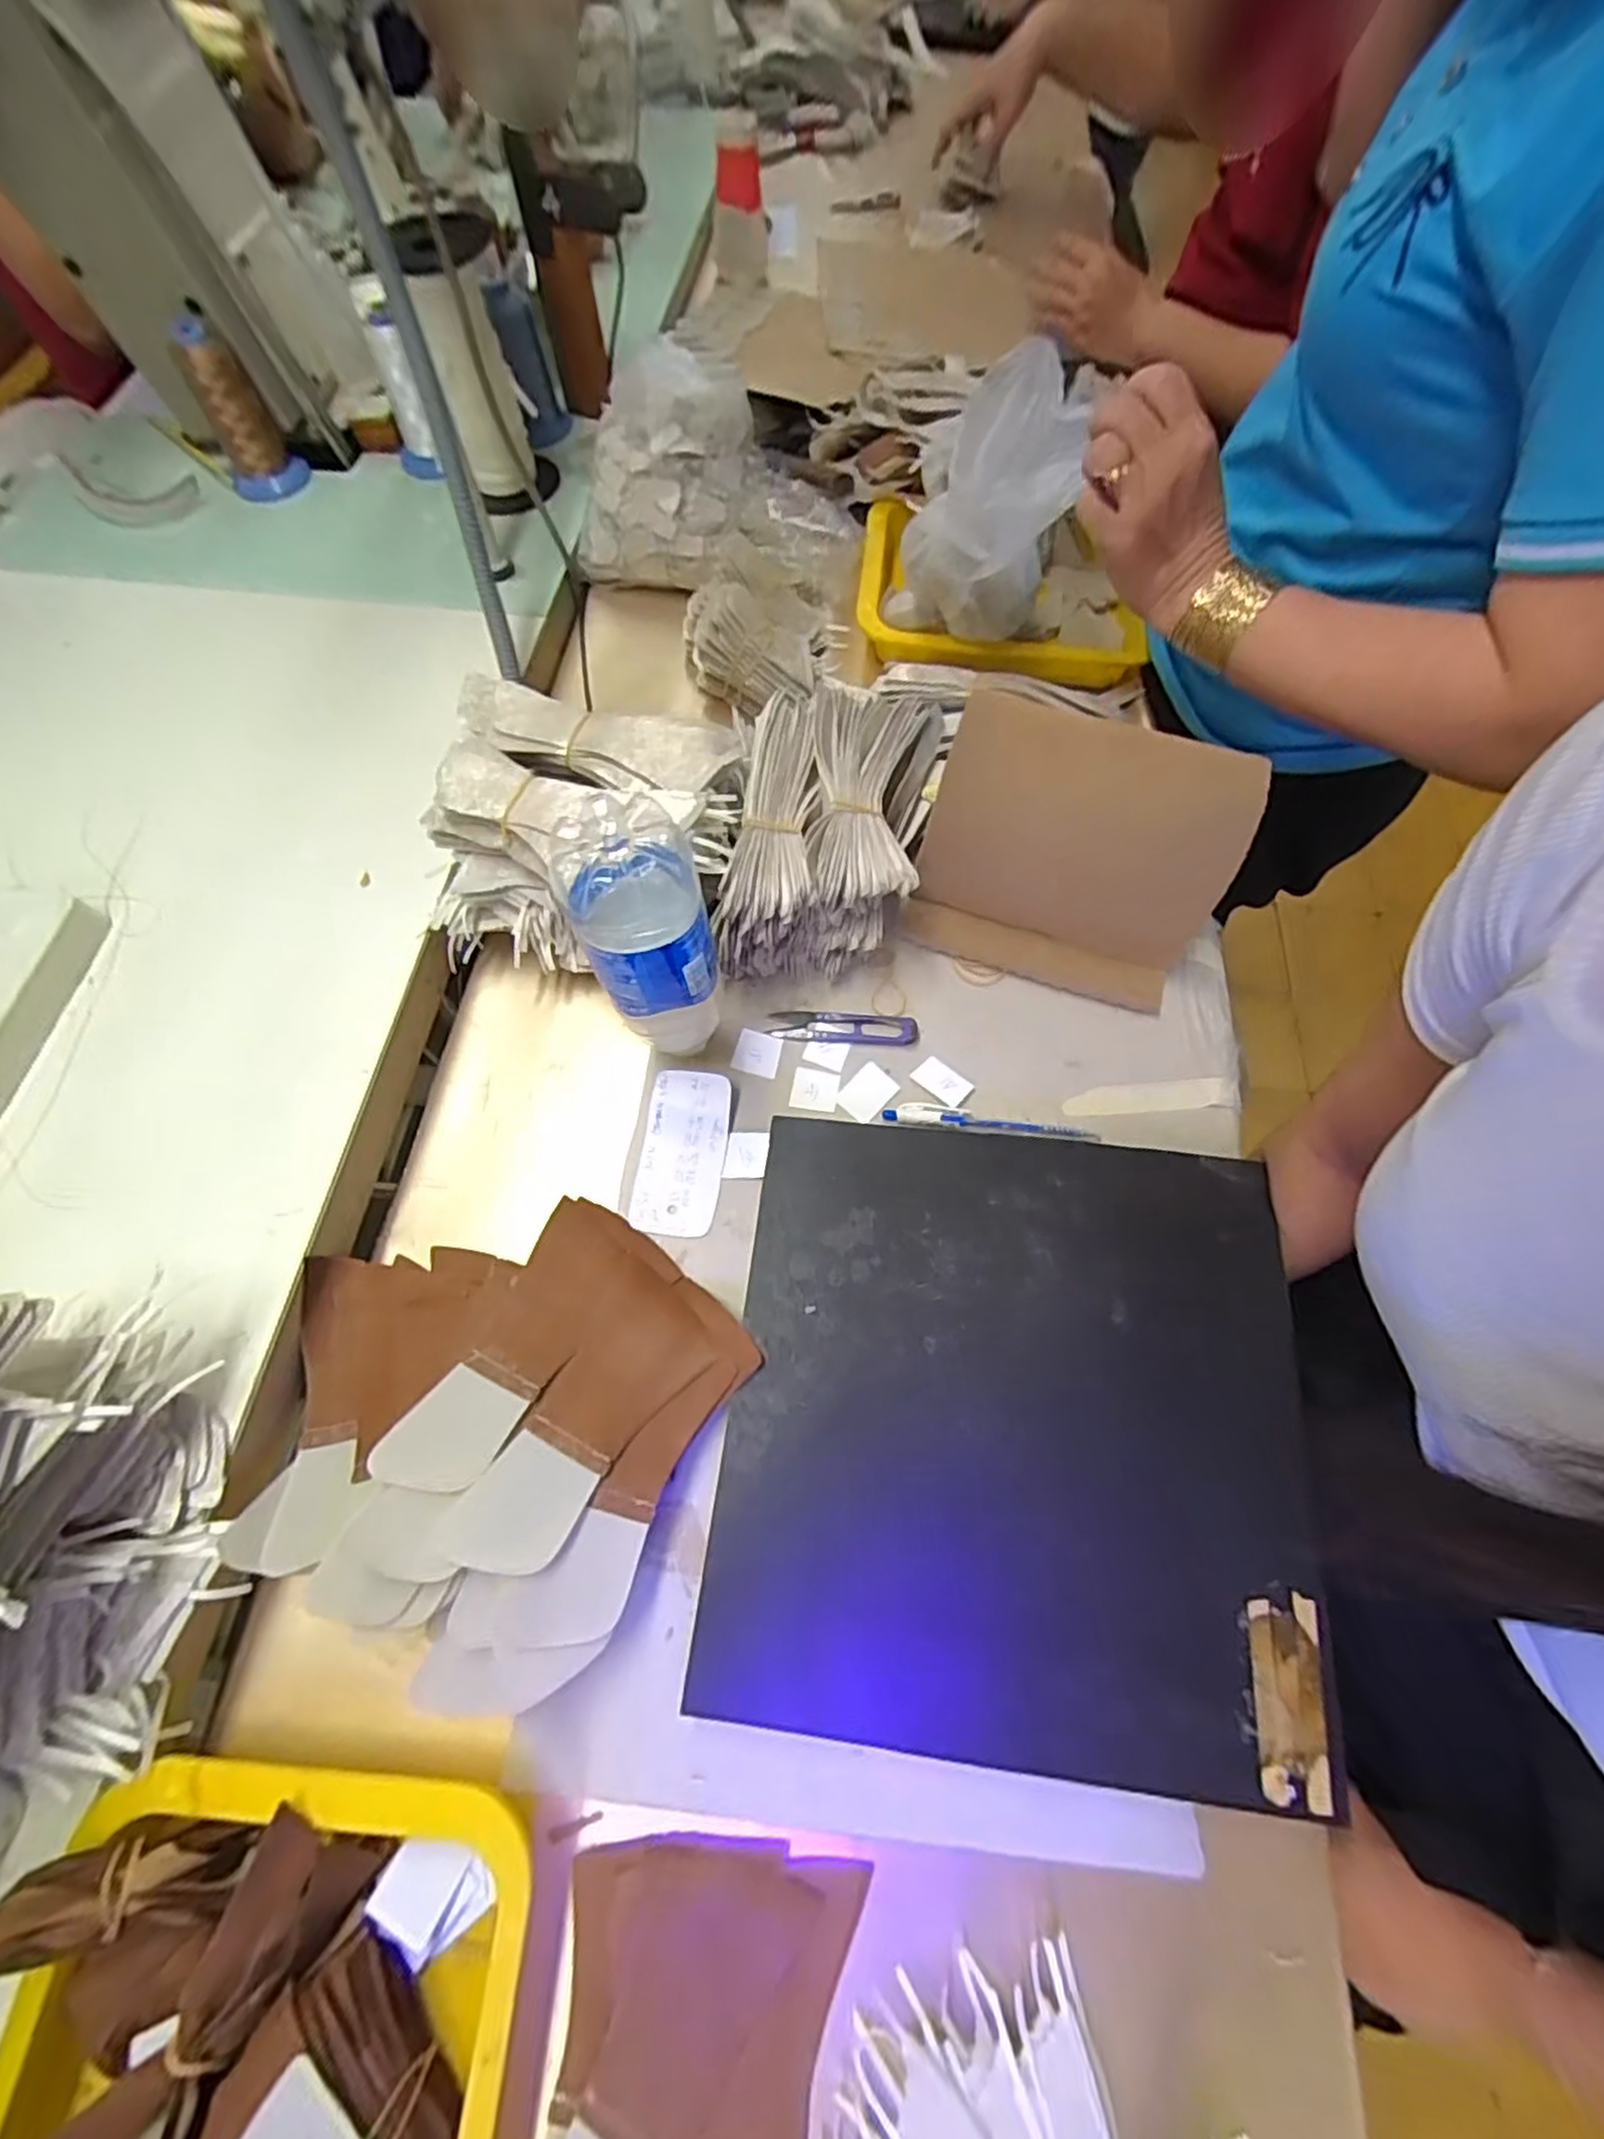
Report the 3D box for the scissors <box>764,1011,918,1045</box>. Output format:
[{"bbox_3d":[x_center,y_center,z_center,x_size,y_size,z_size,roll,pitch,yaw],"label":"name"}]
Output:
[{"bbox_3d":[0.027,-0.030,0.505,0.100,0.013,0.023,4,68,0],"label":"scissors"}]

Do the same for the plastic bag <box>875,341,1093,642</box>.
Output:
[{"bbox_3d":[0.125,-0.382,0.535,0.105,0.187,0.087,11,68,3],"label":"plastic bag"}]

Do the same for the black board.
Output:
[{"bbox_3d":[0.111,0.180,0.397,0.295,0.011,0.299,7,68,1],"label":"black board"}]

